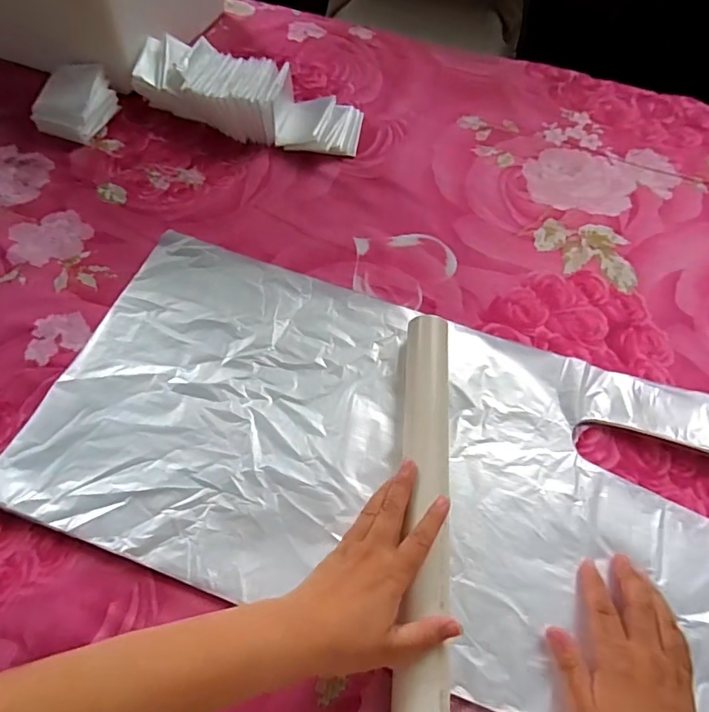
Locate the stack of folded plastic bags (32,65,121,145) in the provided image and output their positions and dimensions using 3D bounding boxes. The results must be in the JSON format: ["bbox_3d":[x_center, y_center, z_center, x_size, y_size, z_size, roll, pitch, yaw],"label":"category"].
[{"bbox_3d":[-0.349,-0.317,0.631,0.072,0.051,0.096,10,60,3],"label":"stack of folded plastic bags"}]

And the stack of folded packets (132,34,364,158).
[{"bbox_3d":[-0.134,-0.333,0.651,0.288,0.064,0.096,14,60,5],"label":"stack of folded packets"}]

